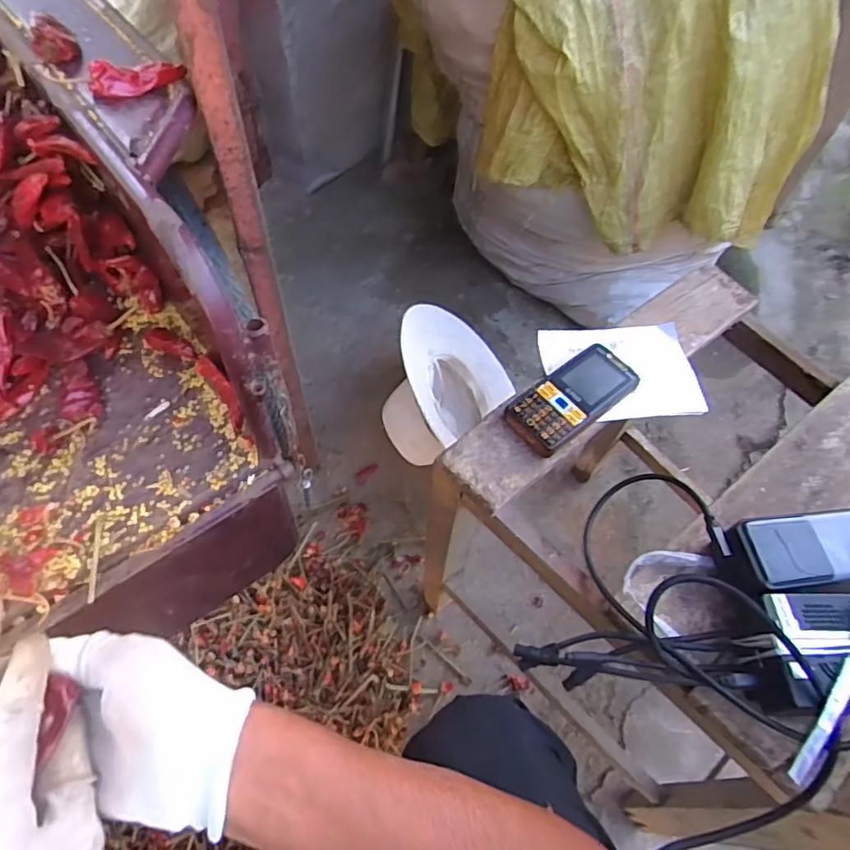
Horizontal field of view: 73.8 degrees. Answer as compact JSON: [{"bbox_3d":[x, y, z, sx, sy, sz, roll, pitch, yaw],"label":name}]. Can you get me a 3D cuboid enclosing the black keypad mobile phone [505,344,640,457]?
[{"bbox_3d":[0.134,-0.024,0.520,0.125,0.028,0.059,-34,65,-22],"label":"black keypad mobile phone"}]

